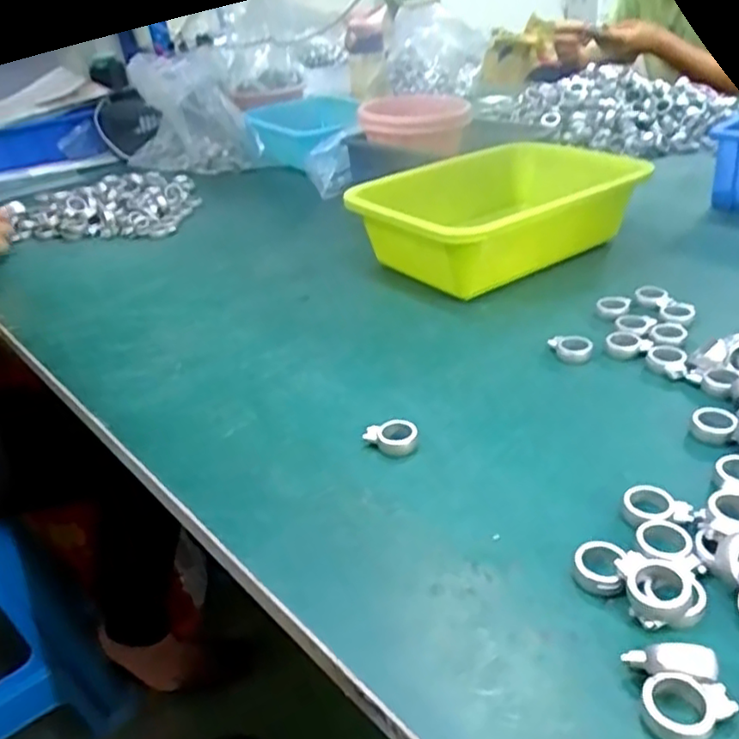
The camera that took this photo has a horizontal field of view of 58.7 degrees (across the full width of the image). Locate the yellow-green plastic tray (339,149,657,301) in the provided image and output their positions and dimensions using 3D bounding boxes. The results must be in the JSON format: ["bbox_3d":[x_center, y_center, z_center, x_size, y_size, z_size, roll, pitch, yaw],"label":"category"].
[{"bbox_3d":[0.137,-0.157,0.669,0.288,0.081,0.194,-25,36,-27],"label":"yellow-green plastic tray"}]

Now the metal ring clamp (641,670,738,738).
[{"bbox_3d":[0.124,0.130,0.252,0.034,0.013,0.023,-4,32,4],"label":"metal ring clamp"}]

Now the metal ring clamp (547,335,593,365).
[{"bbox_3d":[0.153,-0.016,0.502,0.032,0.015,0.022,6,34,19],"label":"metal ring clamp"}]

